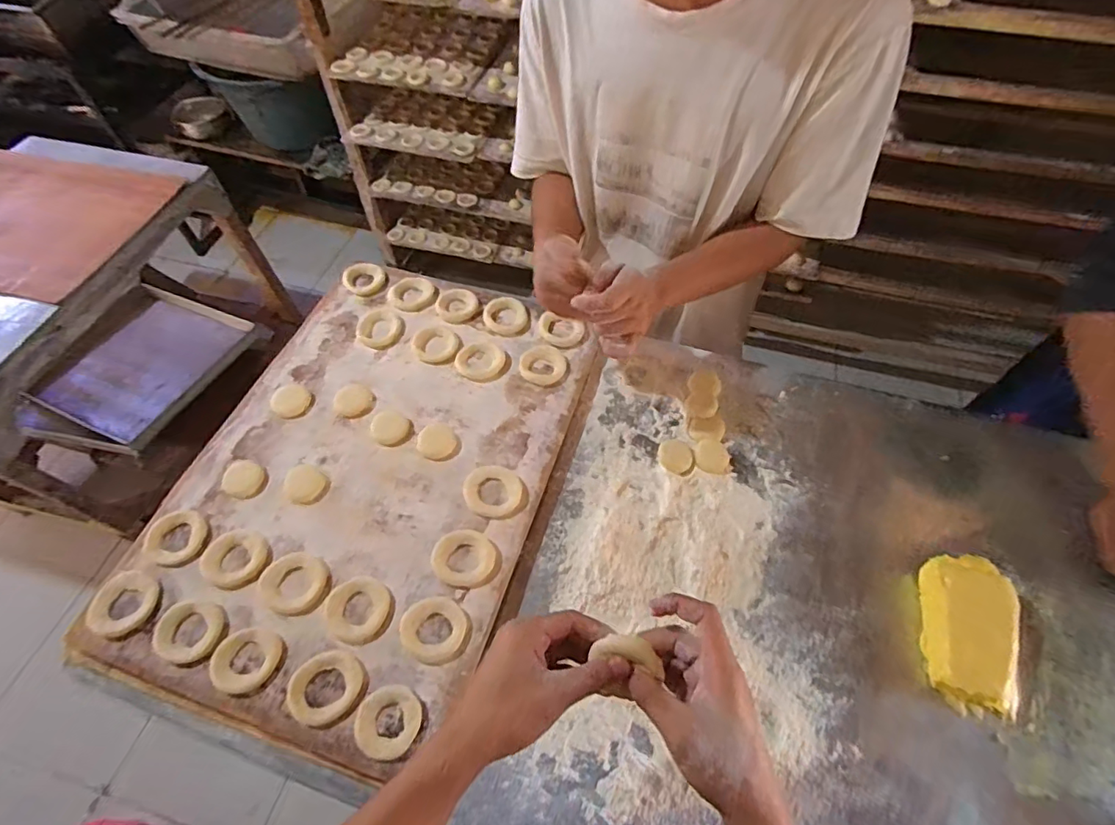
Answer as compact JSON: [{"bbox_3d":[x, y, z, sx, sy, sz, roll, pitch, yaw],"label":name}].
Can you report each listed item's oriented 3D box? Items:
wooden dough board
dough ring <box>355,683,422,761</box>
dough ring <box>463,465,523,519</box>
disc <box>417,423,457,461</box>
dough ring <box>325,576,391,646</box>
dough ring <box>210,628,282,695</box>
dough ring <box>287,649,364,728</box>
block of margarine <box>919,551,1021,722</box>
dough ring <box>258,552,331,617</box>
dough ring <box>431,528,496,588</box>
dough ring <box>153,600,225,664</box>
[{"bbox_3d":[-0.224,0.067,0.678,0.429,0.044,0.591,14,59,11],"label":"wooden dough board"},{"bbox_3d":[-0.163,0.297,0.519,0.059,0.008,0.061,-1,57,1],"label":"dough ring"},{"bbox_3d":[-0.078,0.094,0.647,0.069,0.011,0.062,15,59,11],"label":"dough ring"},{"bbox_3d":[-0.153,0.036,0.685,0.046,0.009,0.048,-1,57,1],"label":"disc"},{"bbox_3d":[-0.214,0.210,0.575,0.064,0.012,0.066,-1,57,1],"label":"dough ring"},{"bbox_3d":[-0.316,0.251,0.546,0.064,0.015,0.058,6,57,6],"label":"dough ring"},{"bbox_3d":[-0.230,0.273,0.535,0.068,0.011,0.066,-1,57,1],"label":"dough ring"},{"bbox_3d":[0.427,0.220,0.555,0.077,0.057,0.153,7,57,6],"label":"block of margarine"},{"bbox_3d":[-0.288,0.185,0.588,0.072,0.014,0.066,-1,57,1],"label":"dough ring"},{"bbox_3d":[-0.105,0.162,0.603,0.069,0.013,0.060,17,59,13],"label":"dough ring"},{"bbox_3d":[-0.383,0.228,0.563,0.066,0.010,0.060,-1,57,1],"label":"dough ring"}]

